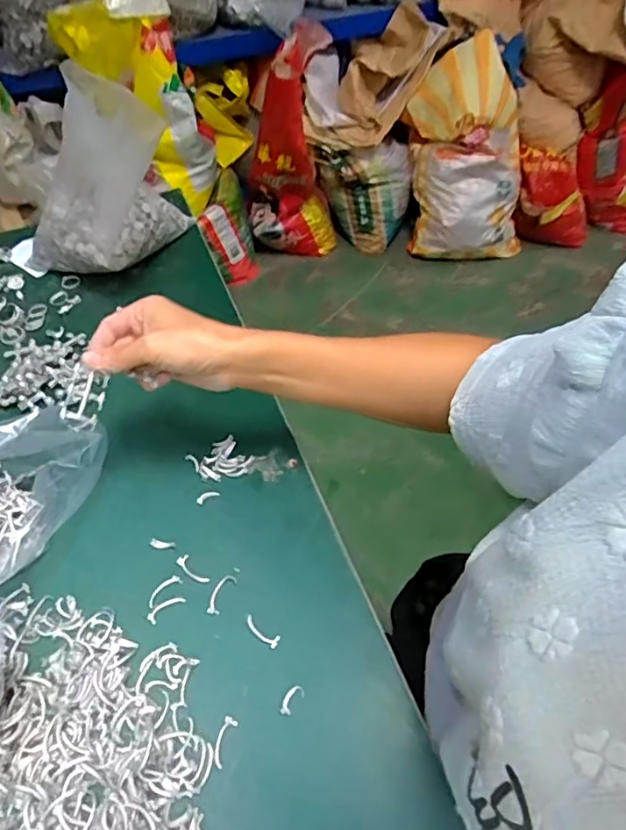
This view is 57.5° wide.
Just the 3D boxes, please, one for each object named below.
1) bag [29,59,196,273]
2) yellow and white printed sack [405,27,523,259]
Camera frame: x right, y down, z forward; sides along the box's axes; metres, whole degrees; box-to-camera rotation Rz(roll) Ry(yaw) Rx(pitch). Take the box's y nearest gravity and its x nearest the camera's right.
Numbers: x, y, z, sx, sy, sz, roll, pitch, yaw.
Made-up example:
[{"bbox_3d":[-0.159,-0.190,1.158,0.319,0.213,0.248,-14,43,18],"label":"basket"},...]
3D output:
[{"bbox_3d":[-0.235,-0.241,0.614,0.189,0.203,0.103,-15,52,-11],"label":"bag"},{"bbox_3d":[0.464,-0.790,1.749,0.316,0.615,0.173,2,30,20],"label":"yellow and white printed sack"}]

